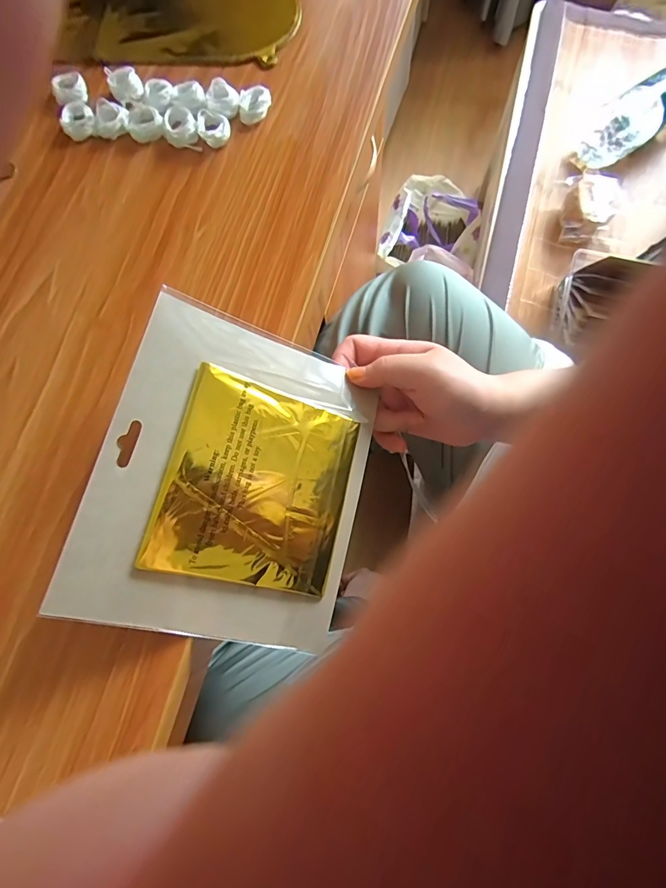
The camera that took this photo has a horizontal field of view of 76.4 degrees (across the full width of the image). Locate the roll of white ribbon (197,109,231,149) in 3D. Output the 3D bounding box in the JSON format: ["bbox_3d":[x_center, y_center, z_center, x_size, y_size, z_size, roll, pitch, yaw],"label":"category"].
[{"bbox_3d":[-0.100,-0.264,0.354,0.026,0.010,0.031,-13,75,-2],"label":"roll of white ribbon"}]

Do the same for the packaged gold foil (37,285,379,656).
[{"bbox_3d":[-0.056,0.020,0.269,0.162,0.011,0.193,20,75,-20],"label":"packaged gold foil"}]

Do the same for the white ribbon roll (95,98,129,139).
[{"bbox_3d":[-0.188,-0.277,0.359,0.028,0.012,0.028,-7,75,-1],"label":"white ribbon roll"}]

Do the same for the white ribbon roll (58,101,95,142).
[{"bbox_3d":[-0.219,-0.278,0.363,0.028,0.011,0.035,-26,76,-6],"label":"white ribbon roll"}]

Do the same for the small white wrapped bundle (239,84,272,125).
[{"bbox_3d":[-0.066,-0.289,0.360,0.026,0.009,0.031,0,75,1],"label":"small white wrapped bundle"}]

